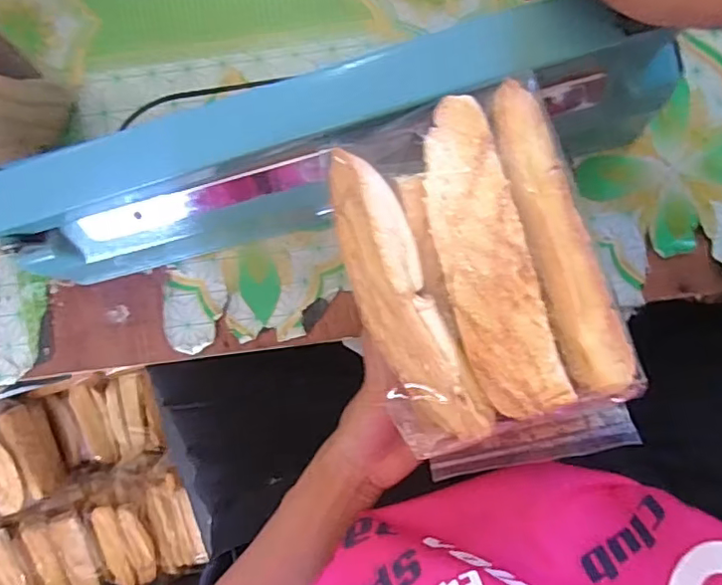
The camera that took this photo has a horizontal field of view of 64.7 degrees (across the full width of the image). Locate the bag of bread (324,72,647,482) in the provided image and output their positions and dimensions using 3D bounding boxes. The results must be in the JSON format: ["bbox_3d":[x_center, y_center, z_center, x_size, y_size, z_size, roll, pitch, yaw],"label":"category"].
[{"bbox_3d":[0.053,0.003,0.260,0.104,0.049,0.171,-18,94,5],"label":"bag of bread"}]

